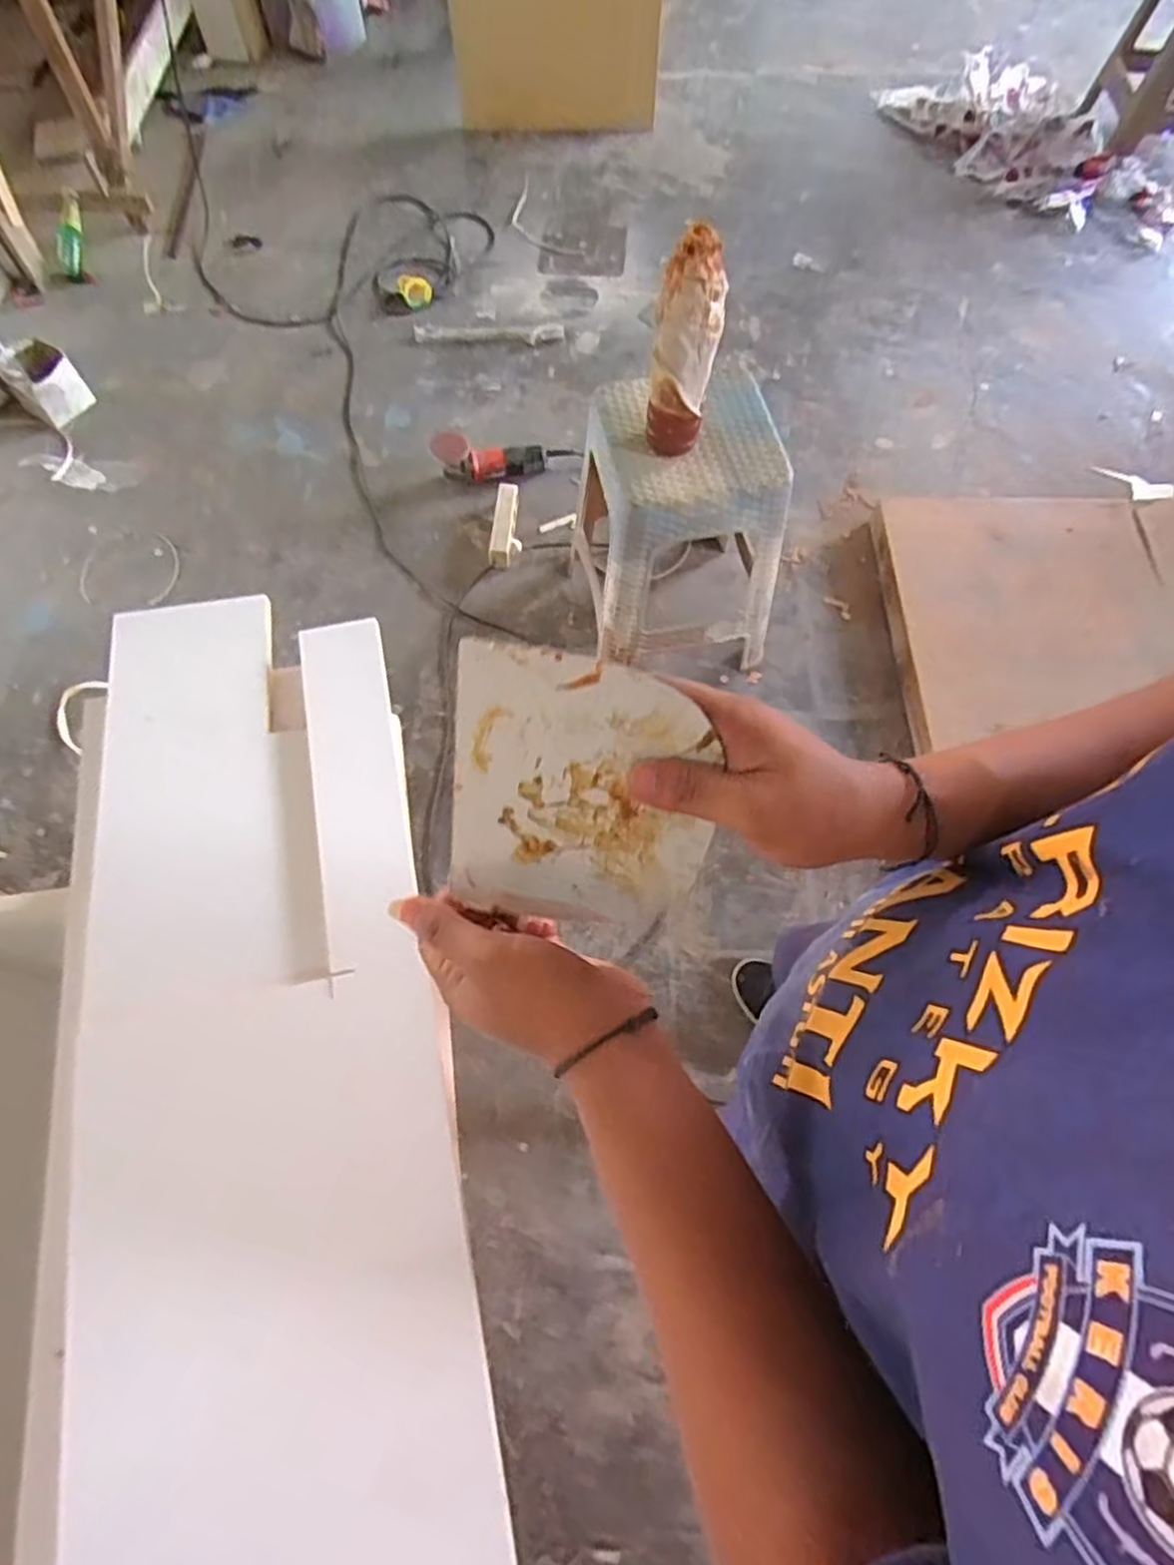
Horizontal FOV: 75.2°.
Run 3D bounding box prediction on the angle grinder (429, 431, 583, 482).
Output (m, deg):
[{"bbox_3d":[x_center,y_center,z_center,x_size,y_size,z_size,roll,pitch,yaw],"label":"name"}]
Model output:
[{"bbox_3d":[-0.194,-0.749,1.750,0.311,0.111,0.079,-4,66,-2],"label":"angle grinder"}]

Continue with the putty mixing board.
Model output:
[{"bbox_3d":[-0.003,0.009,0.351,0.115,0.140,0.004,10,33,2],"label":"putty mixing board"}]

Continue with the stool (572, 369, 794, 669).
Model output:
[{"bbox_3d":[0.164,-0.458,1.400,0.326,0.415,0.301,-11,67,-3],"label":"stool"}]

